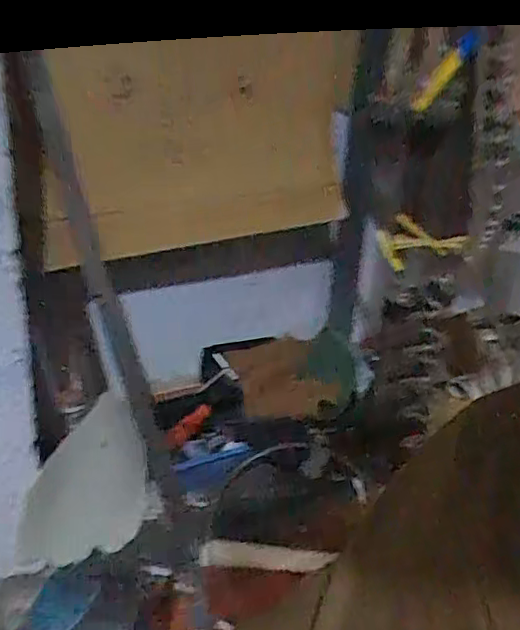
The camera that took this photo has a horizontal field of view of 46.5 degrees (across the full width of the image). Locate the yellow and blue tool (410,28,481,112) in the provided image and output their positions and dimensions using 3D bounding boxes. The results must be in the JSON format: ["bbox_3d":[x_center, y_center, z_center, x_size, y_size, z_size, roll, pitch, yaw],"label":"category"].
[{"bbox_3d":[0.247,-0.321,0.808,0.032,0.125,0.026,35,9,-31],"label":"yellow and blue tool"}]

